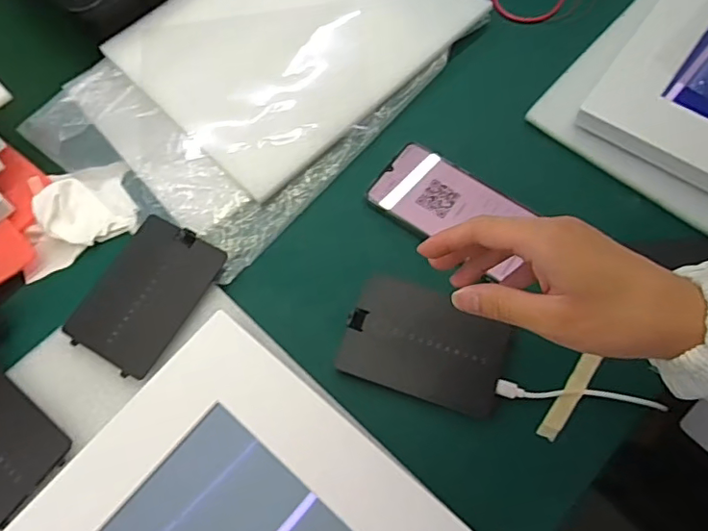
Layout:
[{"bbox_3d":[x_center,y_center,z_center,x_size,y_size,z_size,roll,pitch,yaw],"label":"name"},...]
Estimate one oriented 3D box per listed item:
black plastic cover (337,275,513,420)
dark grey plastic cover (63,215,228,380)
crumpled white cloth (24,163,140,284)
[{"bbox_3d":[0.054,0.058,0.417,0.118,0.016,0.080,18,71,8],"label":"black plastic cover"},{"bbox_3d":[-0.168,0.021,0.445,0.087,0.011,0.118,26,73,10],"label":"dark grey plastic cover"},{"bbox_3d":[-0.244,-0.048,0.483,0.098,0.030,0.088,-21,71,-6],"label":"crumpled white cloth"}]

